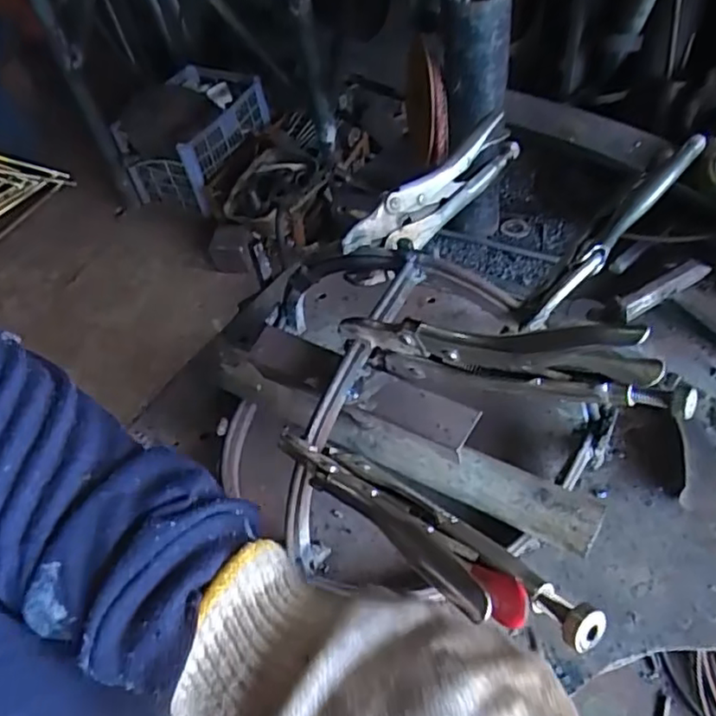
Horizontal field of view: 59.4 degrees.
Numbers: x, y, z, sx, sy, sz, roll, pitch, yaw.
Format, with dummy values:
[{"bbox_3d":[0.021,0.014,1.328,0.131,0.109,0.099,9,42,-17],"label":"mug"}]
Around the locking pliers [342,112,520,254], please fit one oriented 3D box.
[{"bbox_3d":[0.059,-0.118,0.446,0.032,0.042,0.180,29,61,28],"label":"locking pliers"}]

